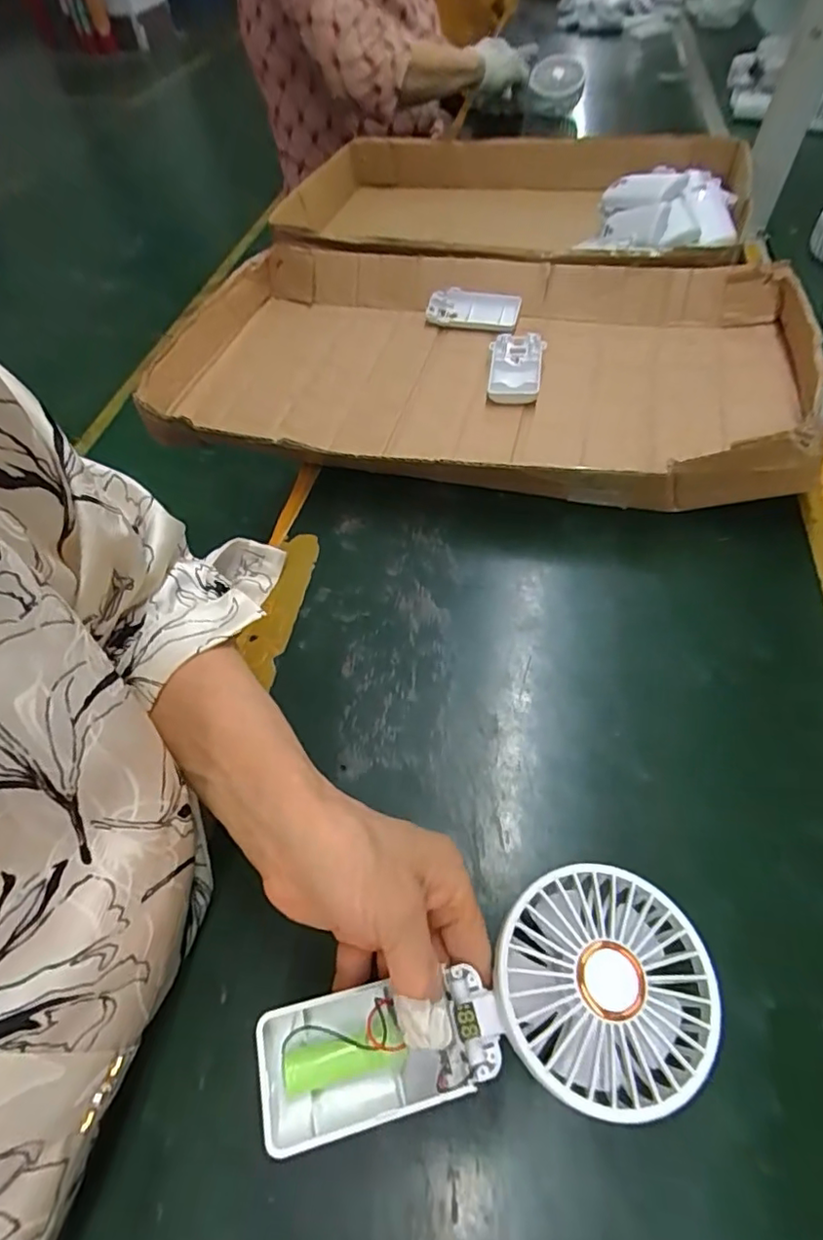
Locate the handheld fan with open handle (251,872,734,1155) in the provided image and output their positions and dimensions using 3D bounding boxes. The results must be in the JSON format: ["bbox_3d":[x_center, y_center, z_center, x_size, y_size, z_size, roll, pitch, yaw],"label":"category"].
[{"bbox_3d":[0.032,0.161,0.236,0.176,0.029,0.078,-14,54,-3],"label":"handheld fan with open handle"}]

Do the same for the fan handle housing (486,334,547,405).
[{"bbox_3d":[0.094,-0.230,0.531,0.049,0.017,0.093,9,56,11],"label":"fan handle housing"}]

